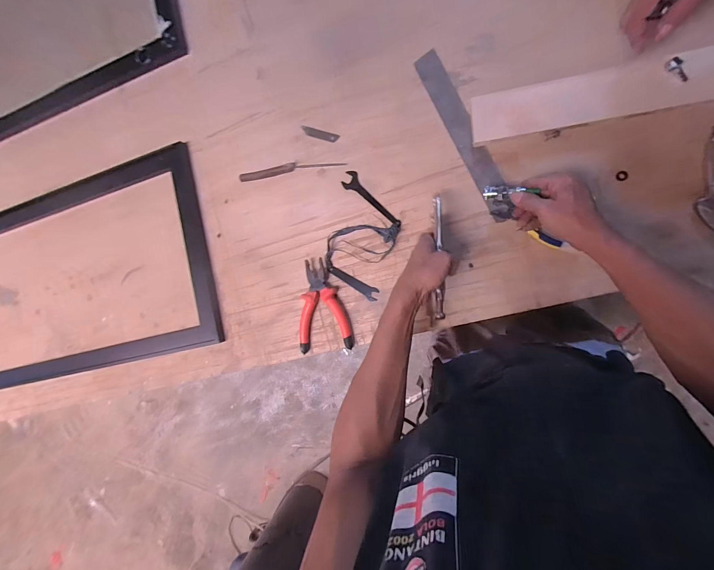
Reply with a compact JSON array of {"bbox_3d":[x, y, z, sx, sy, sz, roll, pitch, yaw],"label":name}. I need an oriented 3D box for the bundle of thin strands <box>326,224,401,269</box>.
[{"bbox_3d":[0.009,-0.081,0.618,0.152,0.024,0.077,-4,91,13],"label":"bundle of thin strands"}]

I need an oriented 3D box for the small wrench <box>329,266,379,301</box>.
[{"bbox_3d":[-0.009,-0.002,0.627,0.111,0.004,0.026,27,89,11],"label":"small wrench"}]

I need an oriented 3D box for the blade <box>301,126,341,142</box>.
[{"bbox_3d":[-0.076,-0.310,0.638,0.081,0.004,0.017,20,98,10],"label":"blade"}]

